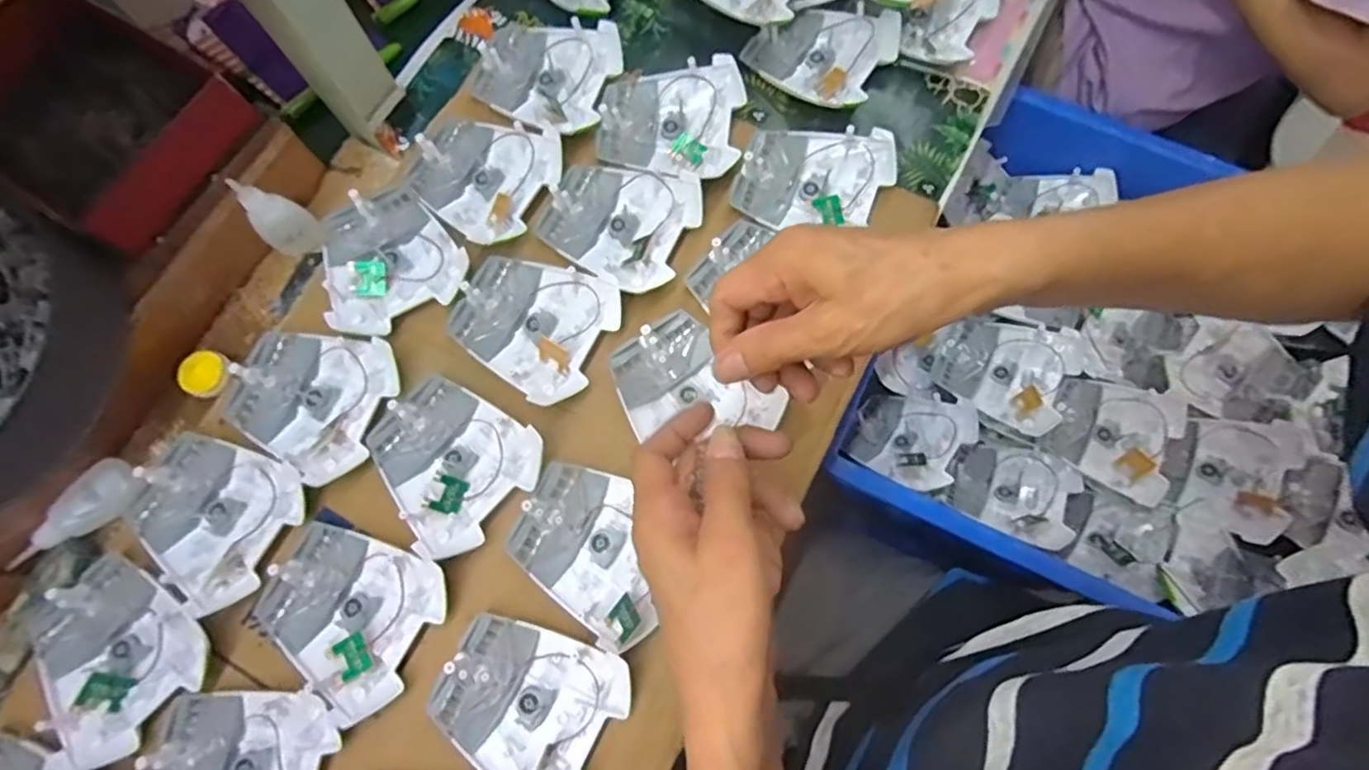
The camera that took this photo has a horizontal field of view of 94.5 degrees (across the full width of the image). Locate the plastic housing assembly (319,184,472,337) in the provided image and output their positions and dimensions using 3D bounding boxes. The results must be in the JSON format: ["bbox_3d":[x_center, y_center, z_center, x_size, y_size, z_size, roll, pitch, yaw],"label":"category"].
[{"bbox_3d":[-0.217,-0.095,0.460,0.096,0.021,0.108,-29,76,-8],"label":"plastic housing assembly"}]

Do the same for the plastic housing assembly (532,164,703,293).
[{"bbox_3d":[-0.050,-0.122,0.465,0.108,0.019,0.094,25,76,7],"label":"plastic housing assembly"}]

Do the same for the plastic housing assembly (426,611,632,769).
[{"bbox_3d":[-0.096,0.196,0.384,0.106,0.017,0.096,26,76,7],"label":"plastic housing assembly"}]

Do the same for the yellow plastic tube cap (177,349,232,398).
[{"bbox_3d":[-0.345,-0.009,0.452,0.030,0.011,0.033,0,74,0],"label":"yellow plastic tube cap"}]

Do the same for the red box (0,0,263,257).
[{"bbox_3d":[-0.403,-0.185,0.429,0.161,0.044,0.133,32,77,9],"label":"red box"}]

